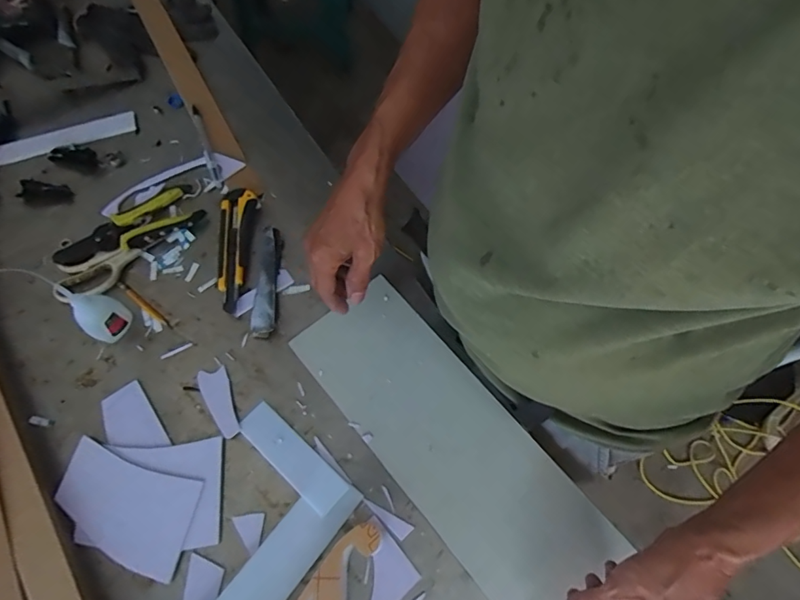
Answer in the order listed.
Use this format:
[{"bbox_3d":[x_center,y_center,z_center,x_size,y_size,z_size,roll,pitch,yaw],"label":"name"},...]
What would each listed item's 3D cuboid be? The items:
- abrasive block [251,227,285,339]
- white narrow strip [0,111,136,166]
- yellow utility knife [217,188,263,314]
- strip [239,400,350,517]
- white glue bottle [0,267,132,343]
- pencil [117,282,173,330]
[{"bbox_3d":[-0.158,-0.022,0.571,0.027,0.019,0.134,1,66,-2],"label":"abrasive block"},{"bbox_3d":[-0.461,-0.220,0.657,0.191,0.008,0.029,-22,75,-13],"label":"white narrow strip"},{"bbox_3d":[-0.202,-0.063,0.588,0.042,0.022,0.162,1,66,-1],"label":"yellow utility knife"},{"bbox_3d":[-0.112,0.162,0.499,0.131,0.005,0.039,39,64,18],"label":"strip"},{"bbox_3d":[-0.330,0.013,0.520,0.037,0.087,0.046,28,69,10],"label":"white glue bottle"},{"bbox_3d":[-0.299,0.006,0.564,0.090,0.004,0.008,36,70,13],"label":"pencil"}]

